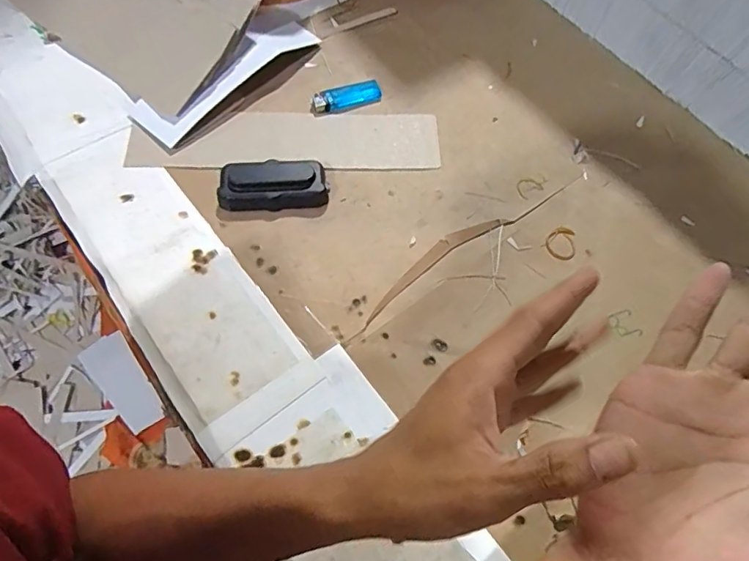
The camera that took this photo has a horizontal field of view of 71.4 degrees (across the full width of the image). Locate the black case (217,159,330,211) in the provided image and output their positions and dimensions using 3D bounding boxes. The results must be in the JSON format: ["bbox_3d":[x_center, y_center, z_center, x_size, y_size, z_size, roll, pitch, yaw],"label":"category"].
[{"bbox_3d":[-0.102,-0.097,0.527,0.105,0.025,0.050,-2,63,-5],"label":"black case"}]

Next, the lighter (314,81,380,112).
[{"bbox_3d":[-0.030,-0.210,0.598,0.081,0.014,0.026,-19,65,-13],"label":"lighter"}]

